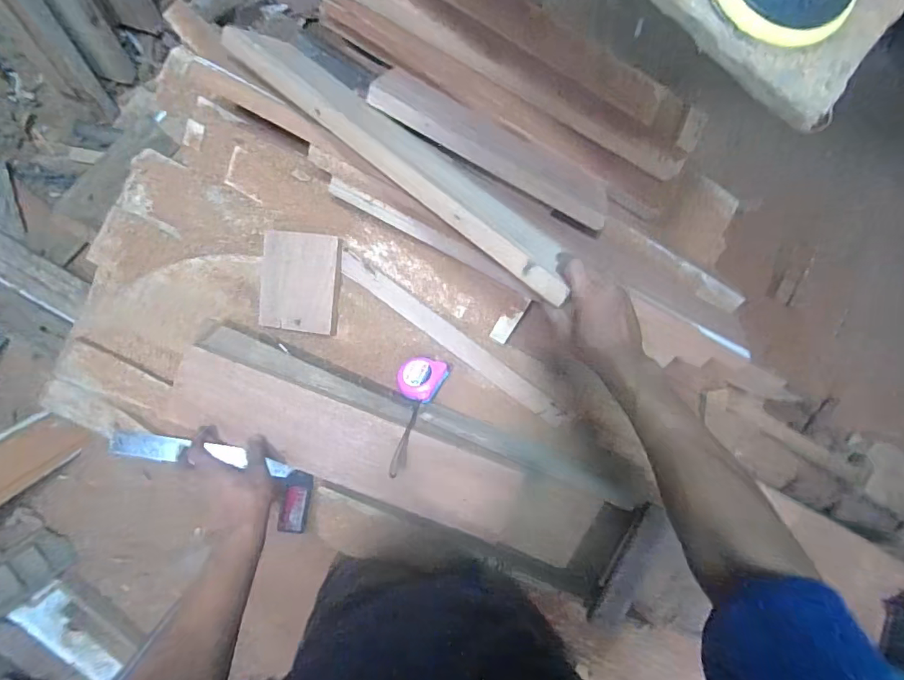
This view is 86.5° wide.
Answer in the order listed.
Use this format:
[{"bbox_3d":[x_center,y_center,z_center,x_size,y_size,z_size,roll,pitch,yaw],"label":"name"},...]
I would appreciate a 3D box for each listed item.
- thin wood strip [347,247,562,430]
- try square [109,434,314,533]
[{"bbox_3d":[0.004,0.004,0.740,0.413,0.022,0.036,36,92,-6],"label":"thin wood strip"},{"bbox_3d":[-0.375,0.215,0.749,0.311,0.017,0.105,14,94,-3],"label":"try square"}]

